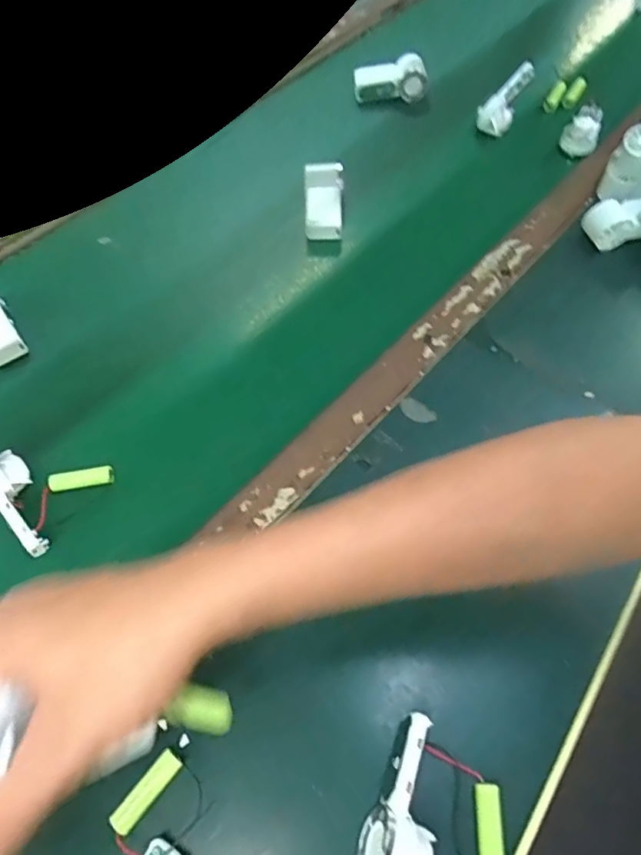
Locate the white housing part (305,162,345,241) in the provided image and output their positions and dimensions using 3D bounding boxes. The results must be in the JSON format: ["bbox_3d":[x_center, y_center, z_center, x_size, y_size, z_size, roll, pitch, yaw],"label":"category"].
[{"bbox_3d":[0.004,-0.251,0.624,0.041,0.015,0.090,-1,75,2],"label":"white housing part"}]

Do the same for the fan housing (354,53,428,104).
[{"bbox_3d":[0.096,-0.473,0.769,0.095,0.045,0.053,5,59,5],"label":"fan housing"}]

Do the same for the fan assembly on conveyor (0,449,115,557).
[{"bbox_3d":[-0.221,0.042,0.456,0.083,0.032,0.085,-40,65,-20],"label":"fan assembly on conveyor"}]

